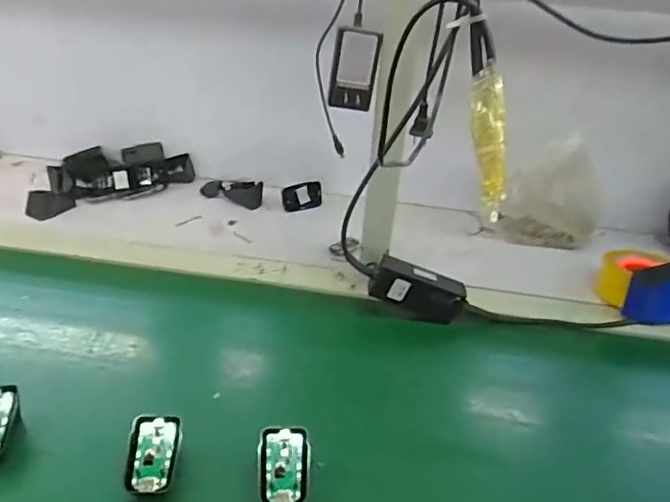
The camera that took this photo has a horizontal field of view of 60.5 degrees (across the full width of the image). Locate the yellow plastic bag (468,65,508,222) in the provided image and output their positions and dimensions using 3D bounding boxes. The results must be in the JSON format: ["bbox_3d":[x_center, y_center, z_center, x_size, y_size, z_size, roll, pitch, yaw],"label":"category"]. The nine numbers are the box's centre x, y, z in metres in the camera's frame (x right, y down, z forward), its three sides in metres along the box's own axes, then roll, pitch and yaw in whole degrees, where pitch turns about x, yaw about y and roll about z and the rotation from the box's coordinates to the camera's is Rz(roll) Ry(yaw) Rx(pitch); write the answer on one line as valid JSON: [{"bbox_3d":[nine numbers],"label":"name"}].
[{"bbox_3d":[0.077,-0.052,0.279,0.014,0.070,0.015,-7,6,-19],"label":"yellow plastic bag"}]

